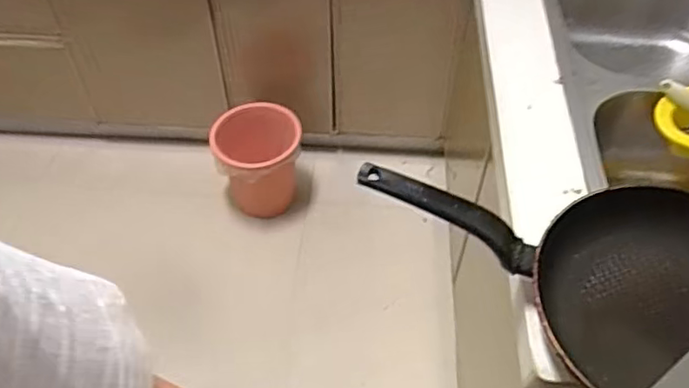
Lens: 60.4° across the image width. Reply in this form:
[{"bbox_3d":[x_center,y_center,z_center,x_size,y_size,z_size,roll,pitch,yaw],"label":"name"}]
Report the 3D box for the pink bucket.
[{"bbox_3d":[-0.229,-0.076,1.594,0.214,0.305,0.211,-1,50,1],"label":"pink bucket"}]

